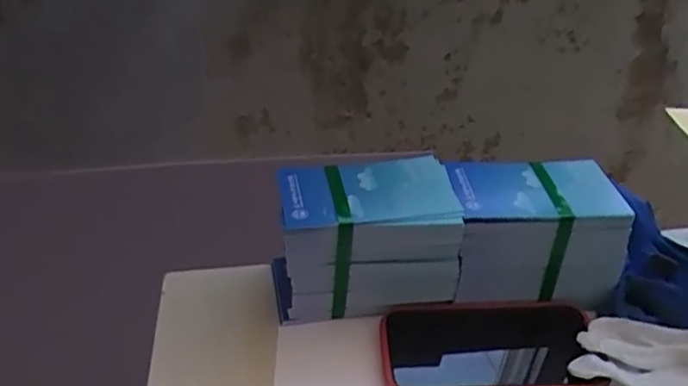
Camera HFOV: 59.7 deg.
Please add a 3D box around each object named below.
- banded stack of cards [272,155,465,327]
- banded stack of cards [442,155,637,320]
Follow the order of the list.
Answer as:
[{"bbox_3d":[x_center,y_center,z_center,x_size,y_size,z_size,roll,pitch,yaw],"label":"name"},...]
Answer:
[{"bbox_3d":[0.015,0.039,0.498,0.144,0.102,0.088,-4,35,-6],"label":"banded stack of cards"},{"bbox_3d":[0.158,0.030,0.511,0.139,0.085,0.095,-2,35,-3],"label":"banded stack of cards"}]

